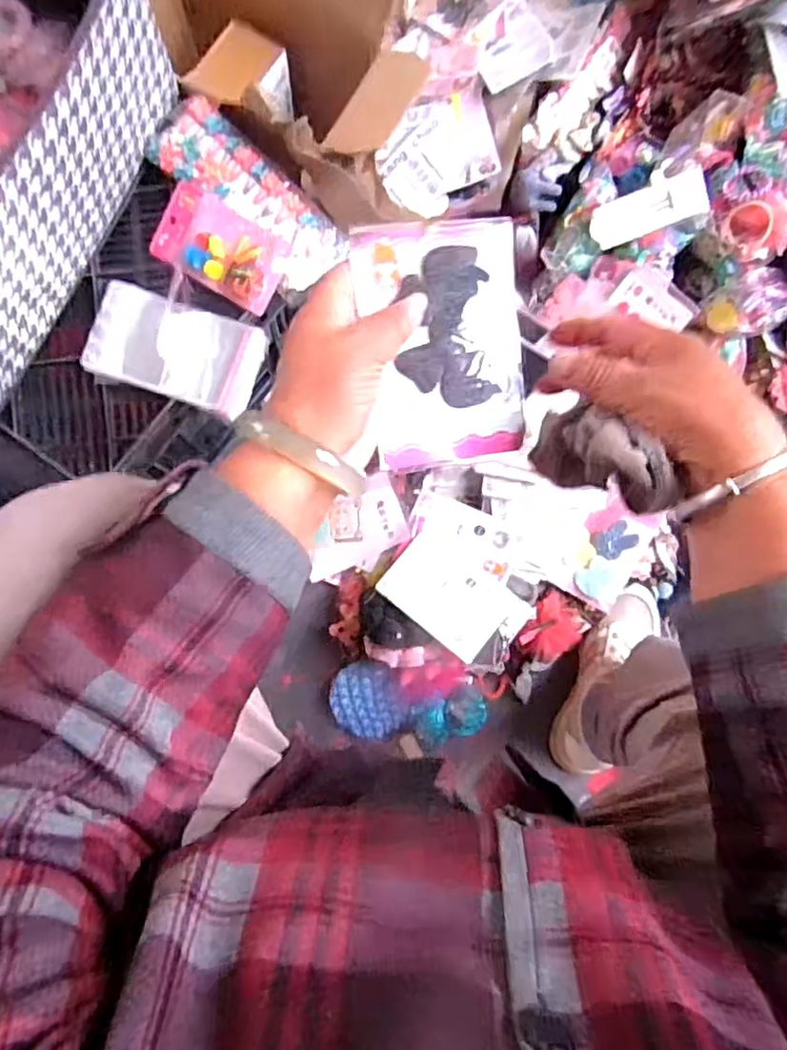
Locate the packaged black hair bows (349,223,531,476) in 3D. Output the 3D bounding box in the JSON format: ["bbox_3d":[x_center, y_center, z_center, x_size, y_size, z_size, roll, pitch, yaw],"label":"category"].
[{"bbox_3d":[0.029,-0.101,0.349,0.089,0.005,0.129,-10,103,-10],"label":"packaged black hair bows"}]

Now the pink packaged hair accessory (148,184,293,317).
[{"bbox_3d":[-0.177,-0.284,0.632,0.145,0.015,0.081,32,95,6],"label":"pink packaged hair accessory"}]

